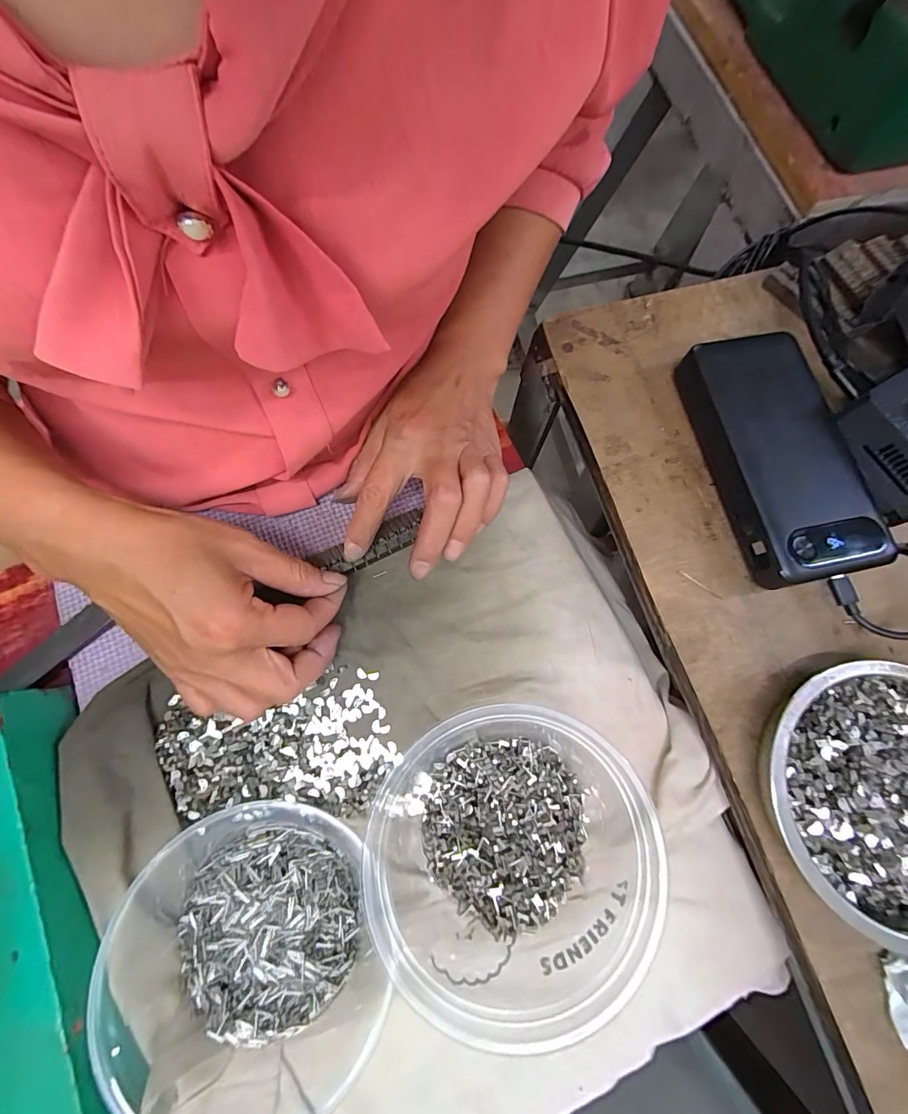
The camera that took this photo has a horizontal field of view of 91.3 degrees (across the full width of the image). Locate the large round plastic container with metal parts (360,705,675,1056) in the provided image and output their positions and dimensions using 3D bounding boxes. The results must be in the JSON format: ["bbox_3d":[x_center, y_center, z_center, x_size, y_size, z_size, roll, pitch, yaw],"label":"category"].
[{"bbox_3d":[0.032,0.157,0.226,0.145,0.065,0.142,1,75,-2],"label":"large round plastic container with metal parts"}]

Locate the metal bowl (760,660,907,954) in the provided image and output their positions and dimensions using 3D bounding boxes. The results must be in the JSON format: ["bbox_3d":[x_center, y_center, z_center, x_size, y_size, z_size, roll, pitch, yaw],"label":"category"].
[{"bbox_3d":[0.214,0.118,0.218,0.125,0.035,0.117,1,75,-2],"label":"metal bowl"}]

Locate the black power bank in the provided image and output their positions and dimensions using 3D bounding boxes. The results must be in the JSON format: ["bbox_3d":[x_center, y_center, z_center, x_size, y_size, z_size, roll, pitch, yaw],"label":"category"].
[{"bbox_3d":[0.195,-0.063,0.271,0.071,0.029,0.156,-11,76,-5],"label":"black power bank"}]

